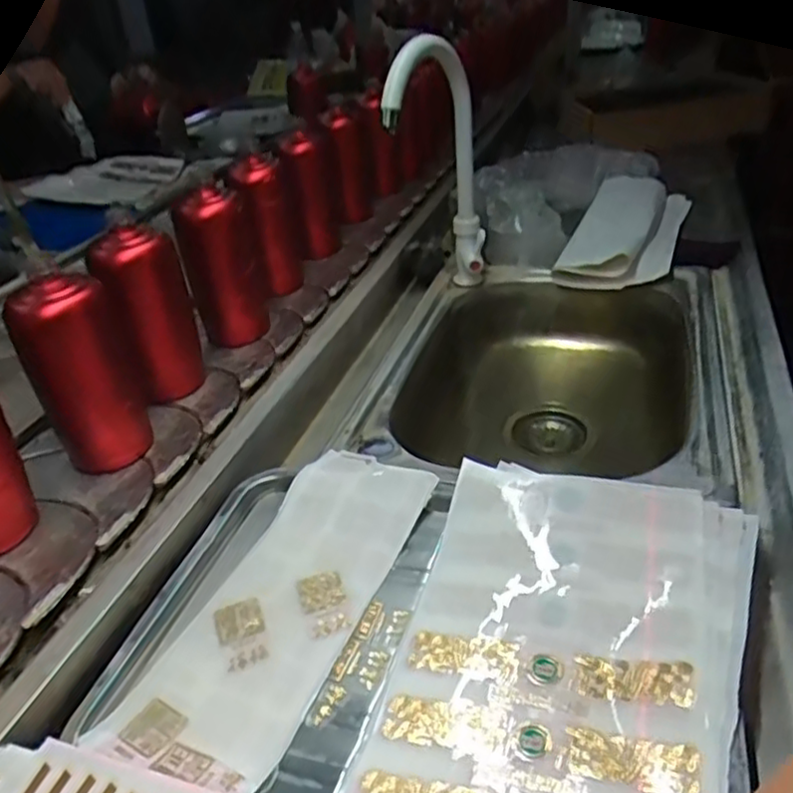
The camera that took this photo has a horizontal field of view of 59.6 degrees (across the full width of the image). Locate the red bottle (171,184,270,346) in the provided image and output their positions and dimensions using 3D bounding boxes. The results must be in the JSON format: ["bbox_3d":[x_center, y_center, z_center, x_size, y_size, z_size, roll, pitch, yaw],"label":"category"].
[{"bbox_3d":[-0.194,-0.146,0.776,0.085,0.164,0.065,-9,37,-13],"label":"red bottle"}]

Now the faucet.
[{"bbox_3d":[0.059,-0.244,0.788,0.061,0.346,0.120,29,66,33],"label":"faucet"}]

